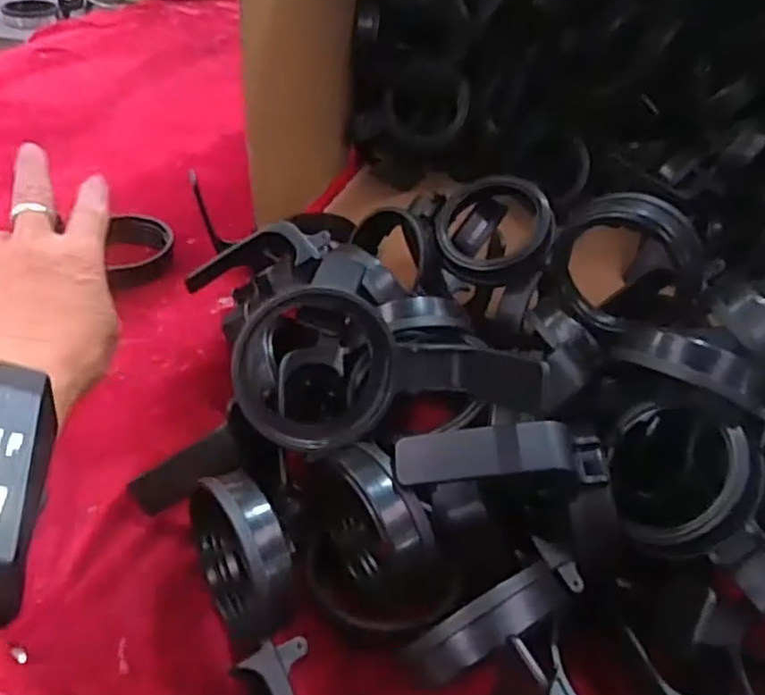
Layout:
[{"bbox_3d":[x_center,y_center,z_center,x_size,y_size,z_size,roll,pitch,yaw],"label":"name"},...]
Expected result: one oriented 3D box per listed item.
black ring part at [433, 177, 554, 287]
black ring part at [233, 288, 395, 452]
[{"bbox_3d":[0.069,-0.074,0.433,0.071,0.012,0.072,-9,72,17],"label":"black ring part"},{"bbox_3d":[-0.030,0.010,0.310,0.068,0.072,0.020,4,12,-7],"label":"black ring part"}]

